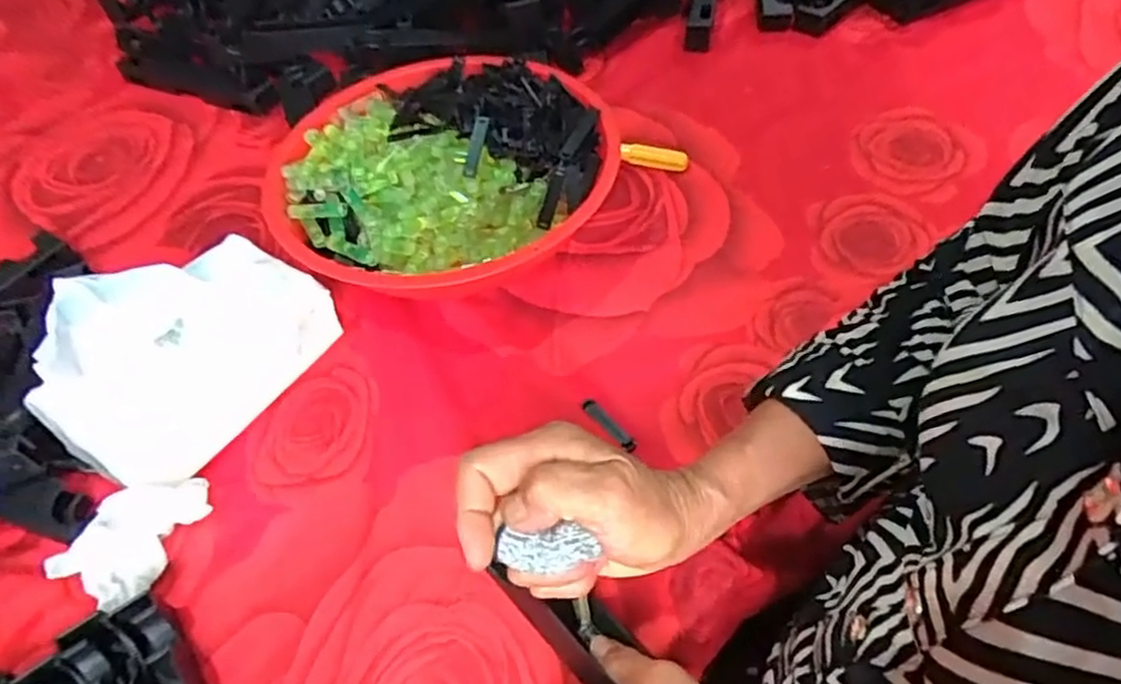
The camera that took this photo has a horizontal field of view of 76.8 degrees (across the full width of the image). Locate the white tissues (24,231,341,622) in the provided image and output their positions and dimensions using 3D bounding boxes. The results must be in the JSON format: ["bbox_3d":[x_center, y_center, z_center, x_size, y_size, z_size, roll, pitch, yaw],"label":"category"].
[{"bbox_3d":[-0.234,0.026,0.420,0.083,0.111,0.216,17,55,18],"label":"white tissues"}]

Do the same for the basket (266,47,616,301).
[{"bbox_3d":[-0.085,-0.112,0.536,0.240,0.086,0.247,-3,51,3],"label":"basket"}]

